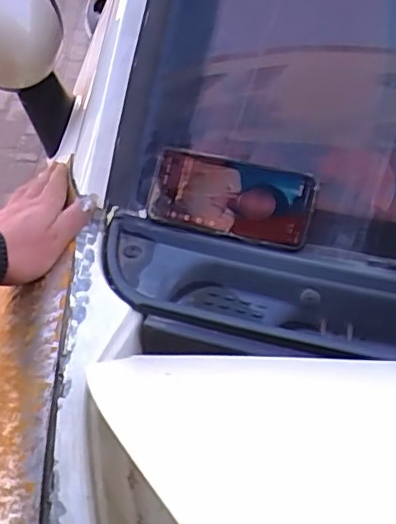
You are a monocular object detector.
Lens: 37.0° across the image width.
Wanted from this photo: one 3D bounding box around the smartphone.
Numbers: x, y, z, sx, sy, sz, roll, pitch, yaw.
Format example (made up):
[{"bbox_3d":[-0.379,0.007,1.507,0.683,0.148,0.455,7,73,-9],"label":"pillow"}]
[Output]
[{"bbox_3d":[0.032,-0.062,0.577,0.159,0.074,0.012,13,1,12],"label":"smartphone"}]

